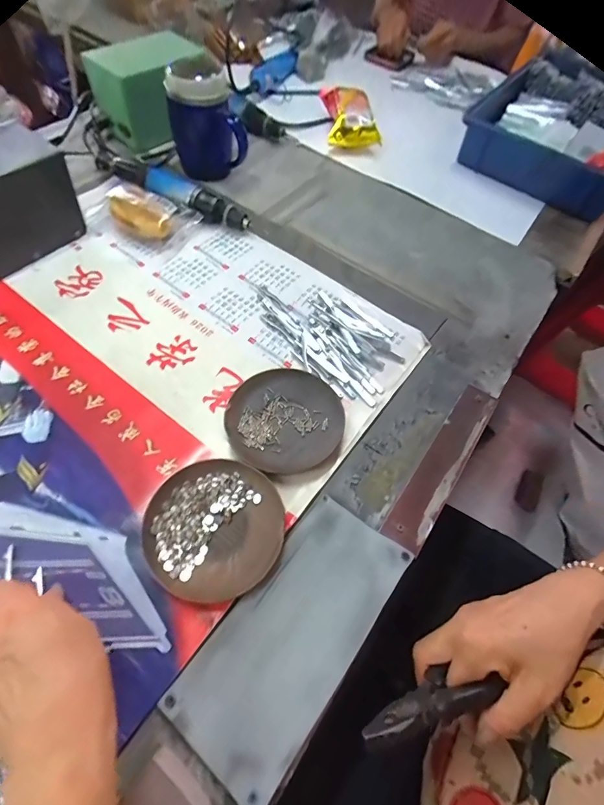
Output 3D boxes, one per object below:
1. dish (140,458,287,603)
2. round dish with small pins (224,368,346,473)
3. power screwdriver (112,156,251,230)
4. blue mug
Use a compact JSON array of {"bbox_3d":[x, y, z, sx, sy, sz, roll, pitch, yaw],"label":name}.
[{"bbox_3d":[-0.076,0.106,0.331,0.117,0.015,0.113,2,59,-3],"label":"dish"},{"bbox_3d":[-0.016,0.015,0.391,0.117,0.013,0.112,2,59,-3],"label":"round dish with small pins"},{"bbox_3d":[-0.170,-0.290,0.538,0.204,0.042,0.045,27,61,12],"label":"power screwdriver"},{"bbox_3d":[-0.138,-0.403,0.556,0.096,0.126,0.090,-12,61,-11],"label":"blue mug"}]

